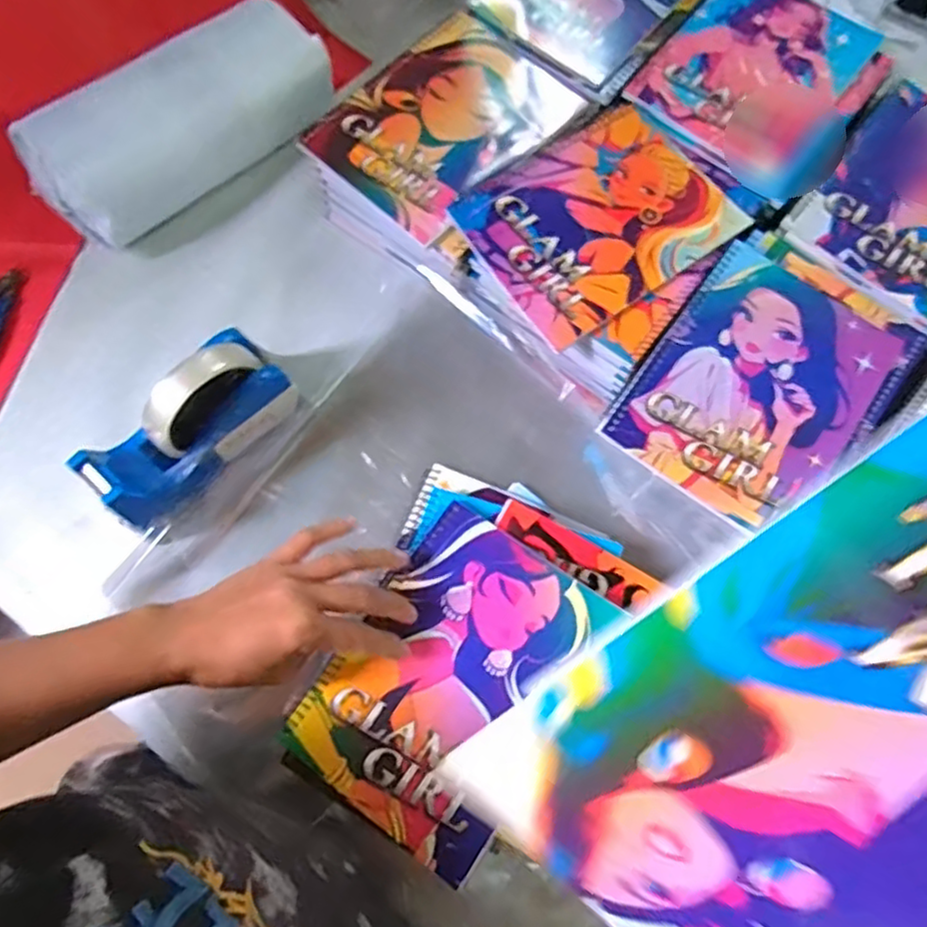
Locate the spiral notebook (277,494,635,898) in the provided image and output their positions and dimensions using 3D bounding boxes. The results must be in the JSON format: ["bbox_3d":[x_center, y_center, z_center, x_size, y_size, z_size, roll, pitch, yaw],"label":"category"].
[{"bbox_3d":[-0.006,0.140,0.438,0.139,0.010,0.196,34,75,9],"label":"spiral notebook"}]

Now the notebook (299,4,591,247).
[{"bbox_3d":[-0.014,-0.288,0.551,0.148,0.012,0.203,42,76,11],"label":"notebook"}]

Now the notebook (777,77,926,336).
[{"bbox_3d":[0.371,-0.214,0.538,0.149,0.010,0.208,38,75,10],"label":"notebook"}]

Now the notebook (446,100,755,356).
[{"bbox_3d":[0.106,-0.195,0.521,0.193,0.009,0.150,-34,76,-11],"label":"notebook"}]

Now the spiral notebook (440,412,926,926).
[{"bbox_3d":[0.103,0.090,0.182,0.143,0.009,0.195,45,118,1],"label":"spiral notebook"}]

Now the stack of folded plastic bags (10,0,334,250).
[{"bbox_3d":[-0.237,-0.289,0.571,0.256,0.087,0.085,-38,76,-10],"label":"stack of folded plastic bags"}]

